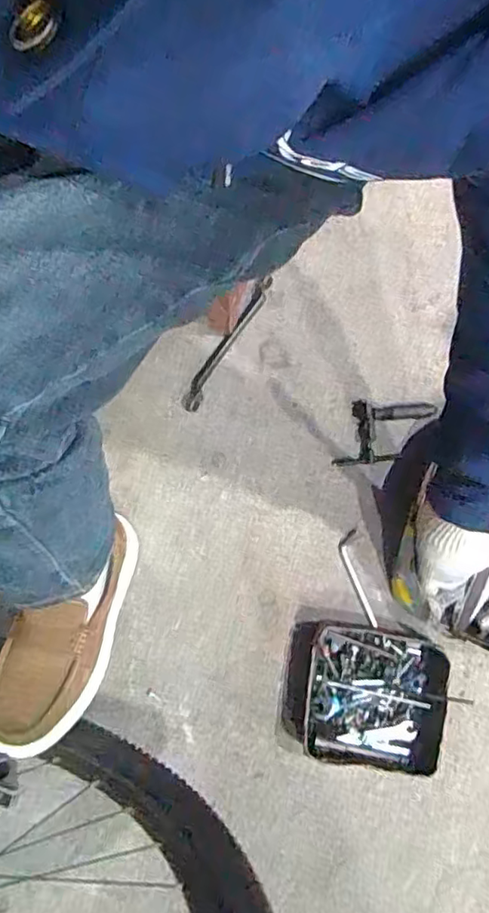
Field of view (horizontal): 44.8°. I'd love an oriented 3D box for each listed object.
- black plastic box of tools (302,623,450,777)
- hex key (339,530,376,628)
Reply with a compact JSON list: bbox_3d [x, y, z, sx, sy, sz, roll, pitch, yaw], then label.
[{"bbox_3d":[0.153,0.287,0.708,0.164,0.040,0.156,9,76,1],"label":"black plastic box of tools"},{"bbox_3d":[0.142,0.153,0.744,0.024,0.008,0.118,-12,77,-4],"label":"hex key"}]

